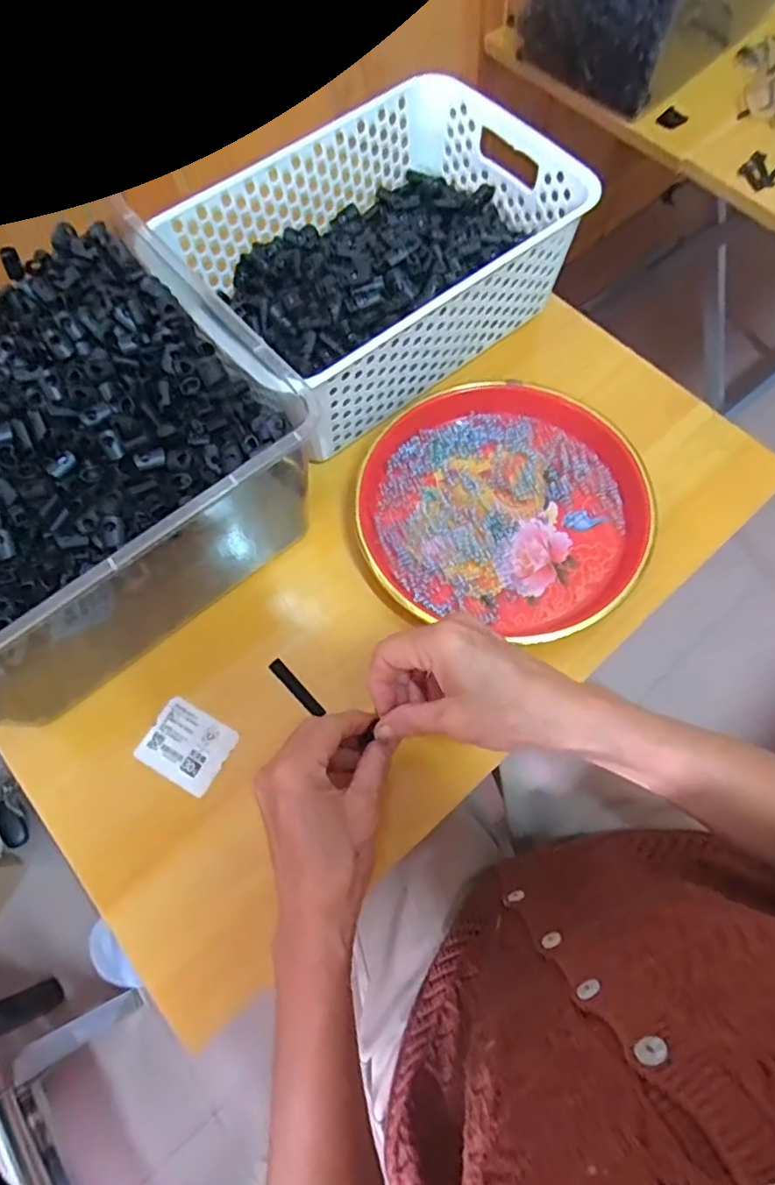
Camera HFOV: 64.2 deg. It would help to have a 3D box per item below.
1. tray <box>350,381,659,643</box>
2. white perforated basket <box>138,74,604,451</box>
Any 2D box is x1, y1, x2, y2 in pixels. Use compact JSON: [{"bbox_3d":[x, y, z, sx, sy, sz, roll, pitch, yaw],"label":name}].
[{"bbox_3d":[0.087,-0.069,0.476,0.214,0.023,0.204,0,69,1],"label":"tray"},{"bbox_3d":[-0.005,-0.274,0.516,0.280,0.104,0.206,-36,73,-12],"label":"white perforated basket"}]

